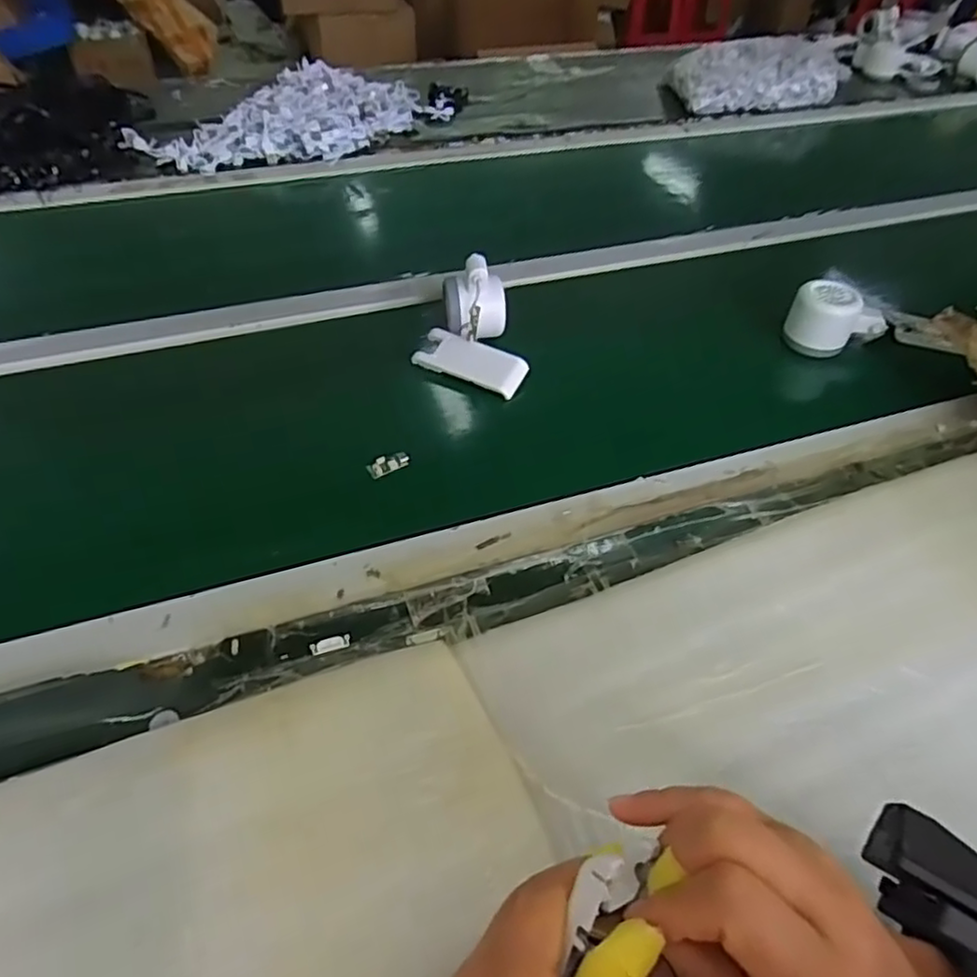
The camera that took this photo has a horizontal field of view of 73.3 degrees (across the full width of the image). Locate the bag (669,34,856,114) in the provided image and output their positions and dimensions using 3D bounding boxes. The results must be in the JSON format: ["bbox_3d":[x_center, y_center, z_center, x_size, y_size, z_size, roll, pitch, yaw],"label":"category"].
[{"bbox_3d":[0.462,-0.694,1.100,0.293,0.074,0.150,4,47,1],"label":"bag"}]

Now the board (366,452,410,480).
[{"bbox_3d":[-0.079,-0.020,0.521,0.034,0.010,0.014,-26,52,-23],"label":"board"}]

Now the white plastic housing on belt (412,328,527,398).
[{"bbox_3d":[-0.016,-0.115,0.599,0.101,0.011,0.039,23,79,18],"label":"white plastic housing on belt"}]

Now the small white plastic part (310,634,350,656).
[{"bbox_3d":[-0.098,0.097,0.408,0.024,0.004,0.010,-16,49,-16],"label":"small white plastic part"}]

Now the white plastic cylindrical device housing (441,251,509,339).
[{"bbox_3d":[-0.012,-0.169,0.601,0.057,0.069,0.054,-1,46,-2],"label":"white plastic cylindrical device housing"}]

